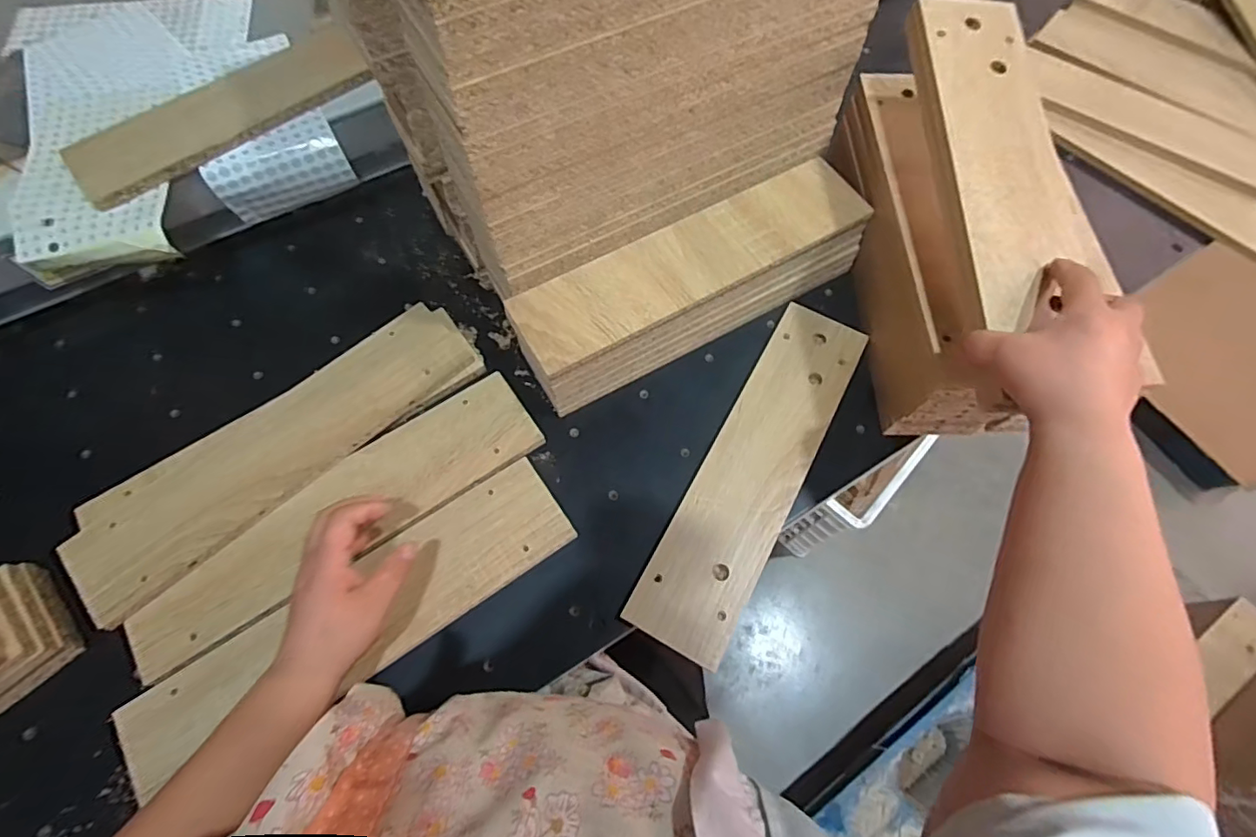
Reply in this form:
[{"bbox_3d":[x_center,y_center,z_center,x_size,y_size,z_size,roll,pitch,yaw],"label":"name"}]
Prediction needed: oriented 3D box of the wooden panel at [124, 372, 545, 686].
[{"bbox_3d":[-0.263,0.087,0.510,0.373,0.016,0.092,-32,70,-14],"label":"wooden panel"}]

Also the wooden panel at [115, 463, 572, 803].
[{"bbox_3d":[-0.229,0.167,0.469,0.375,0.013,0.097,-29,69,-12],"label":"wooden panel"}]

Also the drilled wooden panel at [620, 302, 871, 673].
[{"bbox_3d":[0.123,0.045,0.529,0.095,0.018,0.366,27,68,11],"label":"drilled wooden panel"}]

